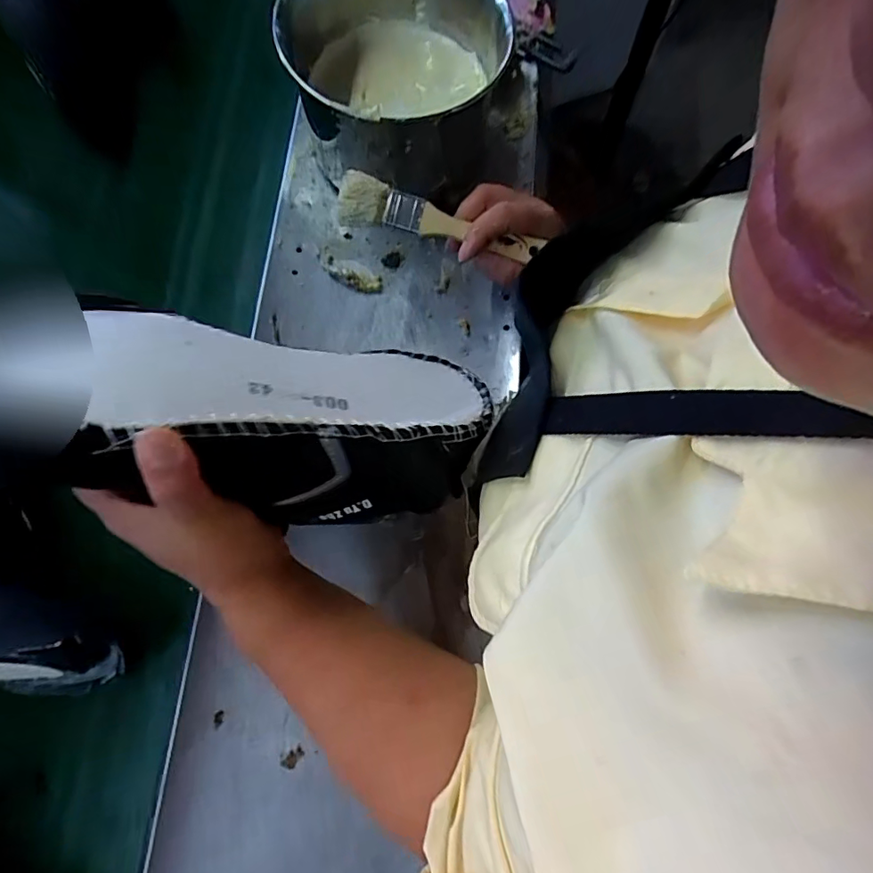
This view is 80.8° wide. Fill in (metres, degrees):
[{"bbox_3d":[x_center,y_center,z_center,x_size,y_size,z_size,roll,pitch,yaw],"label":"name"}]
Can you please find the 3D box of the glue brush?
[{"bbox_3d":[0.003,-0.156,0.371,0.145,0.018,0.032,12,77,-3],"label":"glue brush"}]

